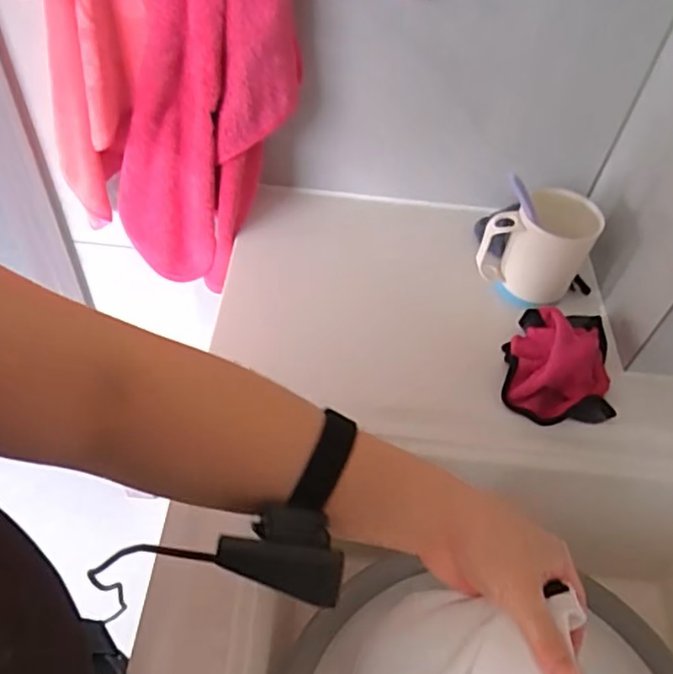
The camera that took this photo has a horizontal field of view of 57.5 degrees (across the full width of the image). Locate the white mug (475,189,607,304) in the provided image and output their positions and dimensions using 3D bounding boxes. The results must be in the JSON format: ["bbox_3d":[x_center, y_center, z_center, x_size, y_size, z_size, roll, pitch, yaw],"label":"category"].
[{"bbox_3d":[0.205,-0.092,0.631,0.099,0.097,0.070,27,53,16],"label":"white mug"}]

